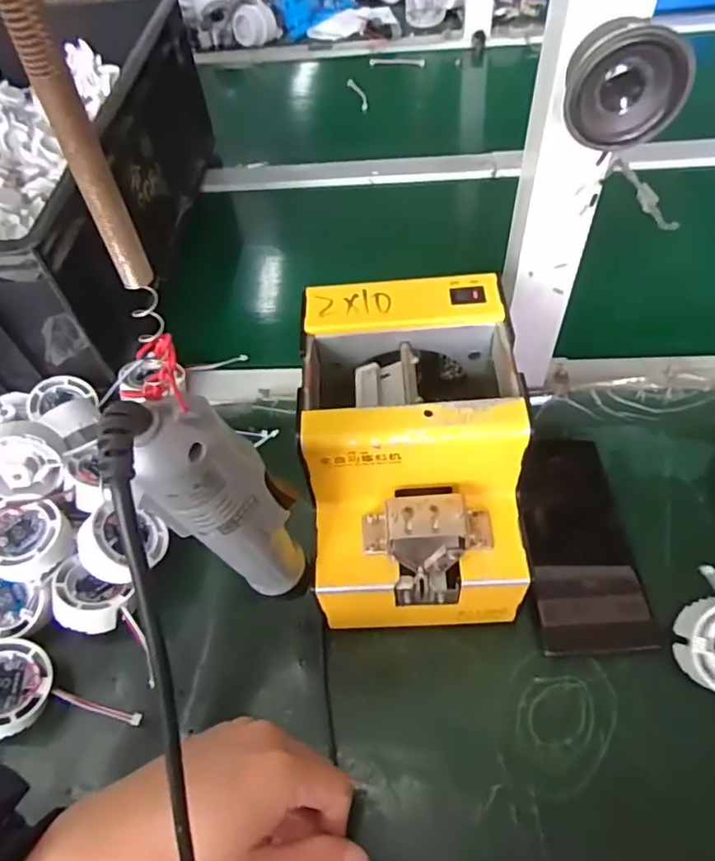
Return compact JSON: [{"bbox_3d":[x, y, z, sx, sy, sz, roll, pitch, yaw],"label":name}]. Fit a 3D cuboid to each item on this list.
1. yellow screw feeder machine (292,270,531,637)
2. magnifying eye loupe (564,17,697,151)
[{"bbox_3d":[0.035,0.018,0.381,0.120,0.145,0.173,-3,55,4],"label":"yellow screw feeder machine"},{"bbox_3d":[0.127,-0.166,0.280,0.053,0.048,0.029,7,56,10],"label":"magnifying eye loupe"}]

